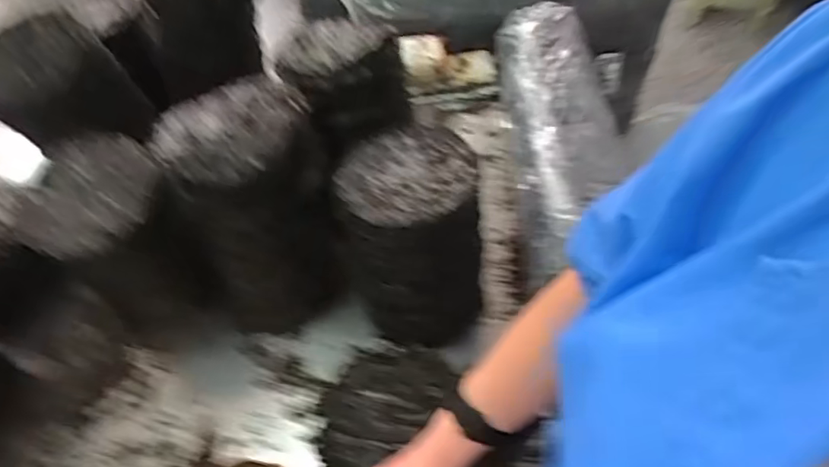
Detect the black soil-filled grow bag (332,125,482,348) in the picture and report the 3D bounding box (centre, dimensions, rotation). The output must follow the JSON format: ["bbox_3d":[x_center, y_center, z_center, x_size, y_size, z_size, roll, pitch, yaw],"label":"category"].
[{"bbox_3d":[-0.001,0.009,0.874,0.185,0.266,0.206,-6,52,1],"label":"black soil-filled grow bag"}]

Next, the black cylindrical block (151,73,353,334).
[{"bbox_3d":[-0.241,-0.031,0.908,0.235,0.364,0.198,-12,52,-3],"label":"black cylindrical block"}]

